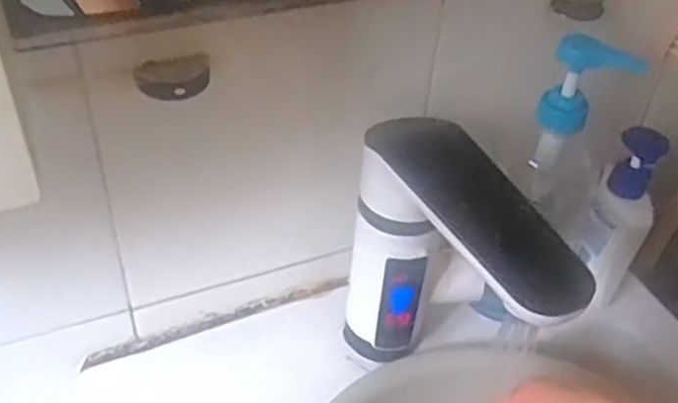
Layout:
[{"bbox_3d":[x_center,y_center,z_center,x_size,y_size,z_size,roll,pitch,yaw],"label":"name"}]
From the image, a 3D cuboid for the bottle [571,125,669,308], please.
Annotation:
[{"bbox_3d":[0.237,0.014,0.630,0.053,0.158,0.057,6,42,2],"label":"bottle"}]

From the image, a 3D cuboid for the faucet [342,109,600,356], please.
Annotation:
[{"bbox_3d":[0.076,0.069,0.504,0.056,0.206,0.181,-20,47,-25],"label":"faucet"}]

